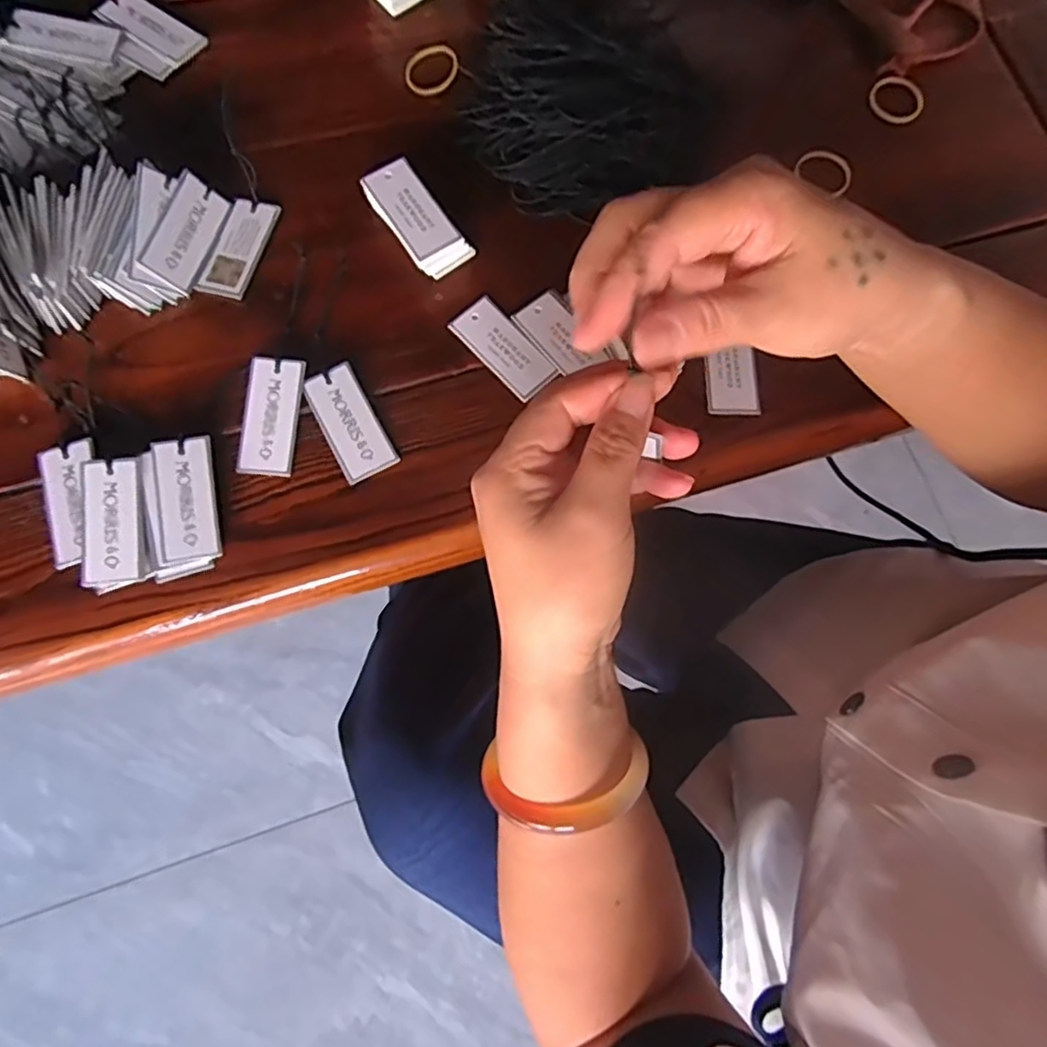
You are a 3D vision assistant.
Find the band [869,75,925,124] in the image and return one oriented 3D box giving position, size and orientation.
[{"bbox_3d":[0.219,-0.249,0.380,0.031,0.004,0.028,36,78,8],"label":"band"}]

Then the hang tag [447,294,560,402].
[{"bbox_3d":[-0.010,-0.091,0.334,0.027,0.004,0.059,-42,80,-11],"label":"hang tag"}]

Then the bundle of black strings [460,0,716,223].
[{"bbox_3d":[0.037,-0.223,0.351,0.124,0.031,0.112,13,76,2],"label":"bundle of black strings"}]

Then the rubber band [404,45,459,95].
[{"bbox_3d":[-0.053,-0.263,0.374,0.031,0.005,0.033,0,76,-1],"label":"rubber band"}]

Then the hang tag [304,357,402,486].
[{"bbox_3d":[-0.086,-0.050,0.321,0.028,0.004,0.058,-29,82,-6],"label":"hang tag"}]

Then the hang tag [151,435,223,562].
[{"bbox_3d":[-0.159,-0.012,0.306,0.026,0.004,0.058,-9,83,-7],"label":"hang tag"}]

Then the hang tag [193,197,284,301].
[{"bbox_3d":[-0.149,-0.145,0.340,0.025,0.004,0.057,17,76,3],"label":"hang tag"}]

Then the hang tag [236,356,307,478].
[{"bbox_3d":[-0.125,-0.053,0.320,0.027,0.004,0.059,5,83,-3],"label":"hang tag"}]

